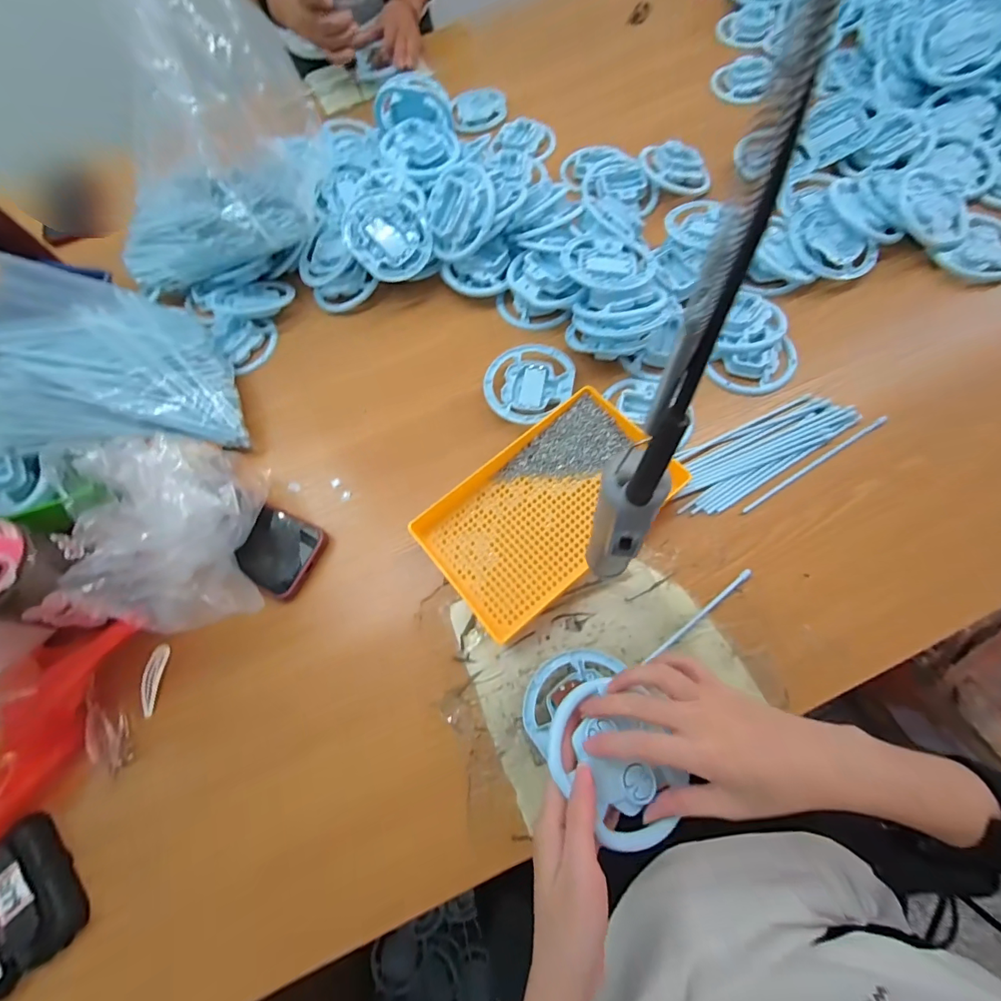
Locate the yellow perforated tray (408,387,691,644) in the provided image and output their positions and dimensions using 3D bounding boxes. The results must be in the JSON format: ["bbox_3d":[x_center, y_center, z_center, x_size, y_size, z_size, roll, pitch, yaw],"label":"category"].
[{"bbox_3d":[0.046,0.004,0.445,0.242,0.022,0.150,-38,75,-9],"label":"yellow perforated tray"}]

